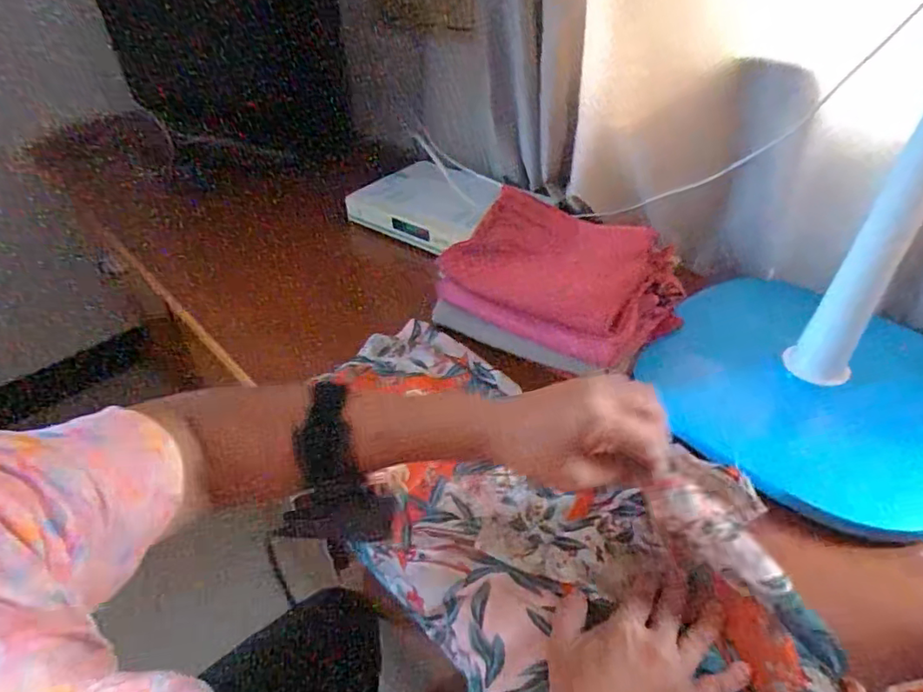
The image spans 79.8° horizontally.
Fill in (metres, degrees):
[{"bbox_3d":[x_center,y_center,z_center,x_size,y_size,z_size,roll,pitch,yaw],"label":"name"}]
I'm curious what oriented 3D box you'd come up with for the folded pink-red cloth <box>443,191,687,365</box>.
[{"bbox_3d":[0.098,-0.080,0.632,0.266,0.099,0.135,29,50,30],"label":"folded pink-red cloth"}]

